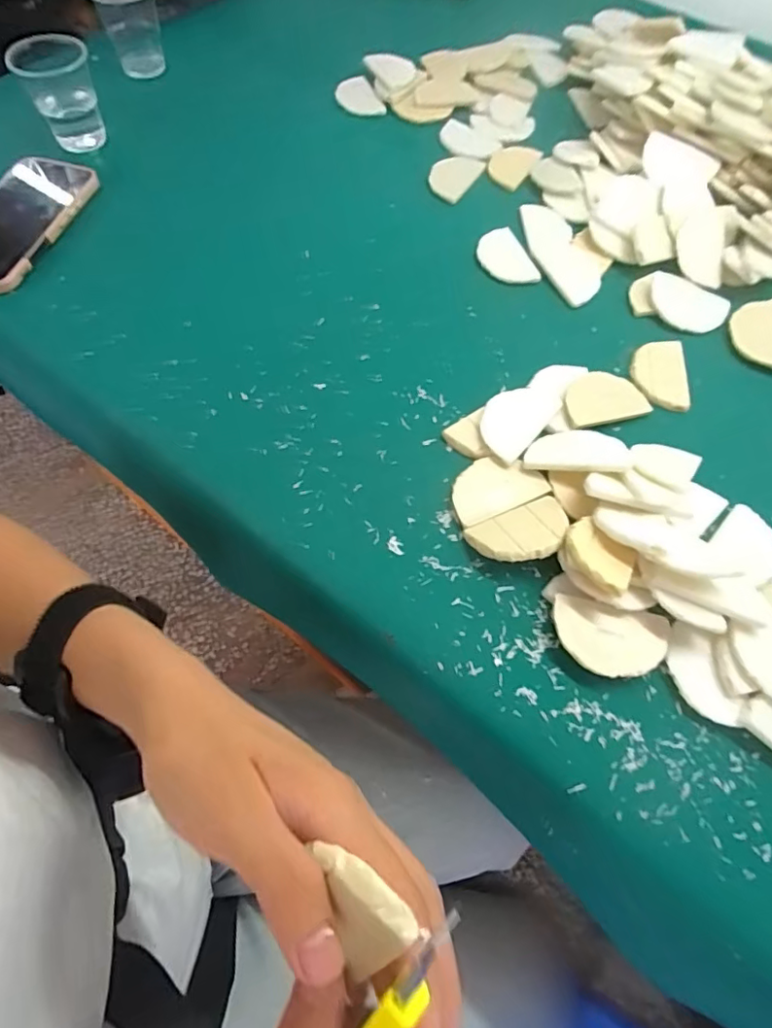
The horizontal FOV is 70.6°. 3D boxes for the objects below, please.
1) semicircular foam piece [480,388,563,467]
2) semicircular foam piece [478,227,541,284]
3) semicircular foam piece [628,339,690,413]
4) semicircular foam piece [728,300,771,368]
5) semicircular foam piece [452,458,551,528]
[{"bbox_3d":[0.096,-0.071,0.410,0.043,0.007,0.070,38,67,15],"label":"semicircular foam piece"},{"bbox_3d":[0.107,-0.234,0.498,0.045,0.007,0.071,-13,64,-9],"label":"semicircular foam piece"},{"bbox_3d":[0.220,-0.114,0.440,0.042,0.005,0.068,8,63,2],"label":"semicircular foam piece"},{"bbox_3d":[0.316,-0.158,0.463,0.044,0.011,0.075,13,63,4],"label":"semicircular foam piece"},{"bbox_3d":[0.076,-0.019,0.384,0.065,0.006,0.042,-22,66,-13],"label":"semicircular foam piece"}]

